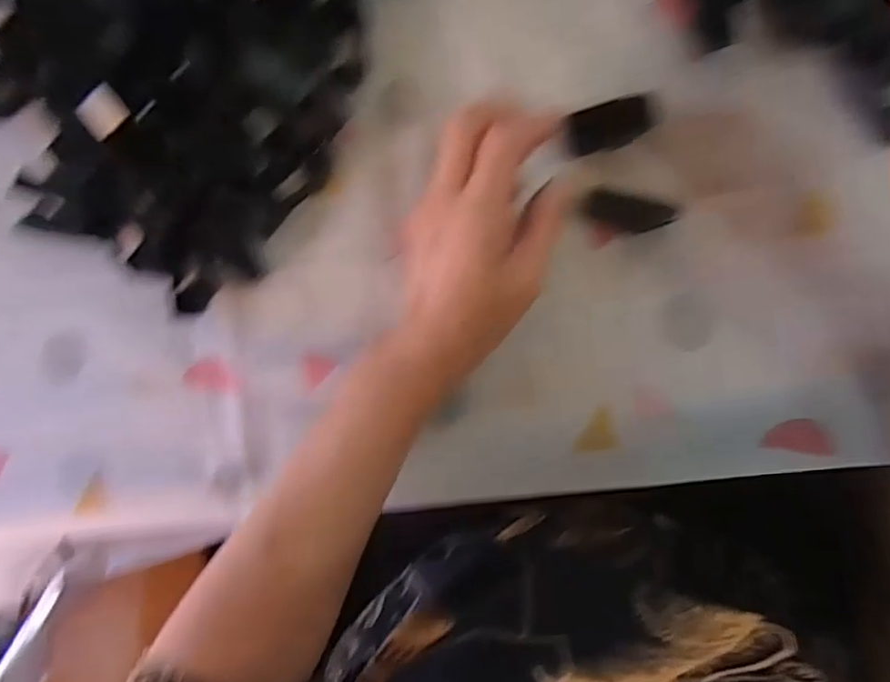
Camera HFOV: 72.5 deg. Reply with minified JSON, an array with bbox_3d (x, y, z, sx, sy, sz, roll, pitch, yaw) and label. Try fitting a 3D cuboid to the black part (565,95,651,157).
[{"bbox_3d":[0.092,-0.120,0.340,0.047,0.018,0.022,-14,91,9],"label":"black part"}]

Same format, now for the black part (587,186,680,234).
[{"bbox_3d":[0.102,-0.071,0.338,0.049,0.010,0.019,18,95,7],"label":"black part"}]

